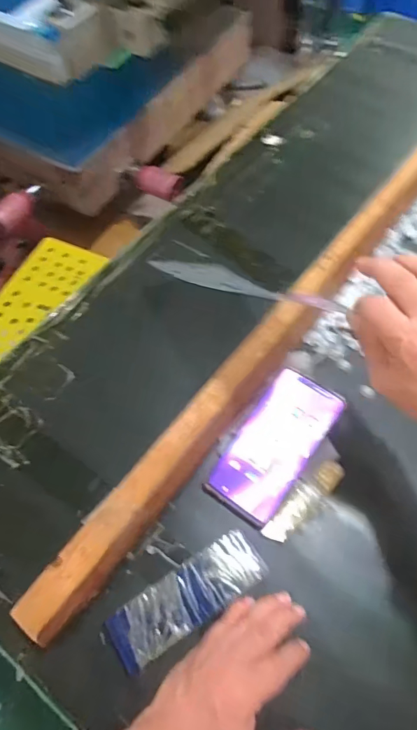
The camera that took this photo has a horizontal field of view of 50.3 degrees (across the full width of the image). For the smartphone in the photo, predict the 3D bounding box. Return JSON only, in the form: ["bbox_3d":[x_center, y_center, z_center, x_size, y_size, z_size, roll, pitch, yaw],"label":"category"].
[{"bbox_3d":[0.070,0.081,0.461,0.077,0.010,0.161,34,74,16],"label":"smartphone"}]

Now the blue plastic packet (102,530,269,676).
[{"bbox_3d":[-0.018,0.209,0.398,0.146,0.018,0.050,-31,66,-14],"label":"blue plastic packet"}]

